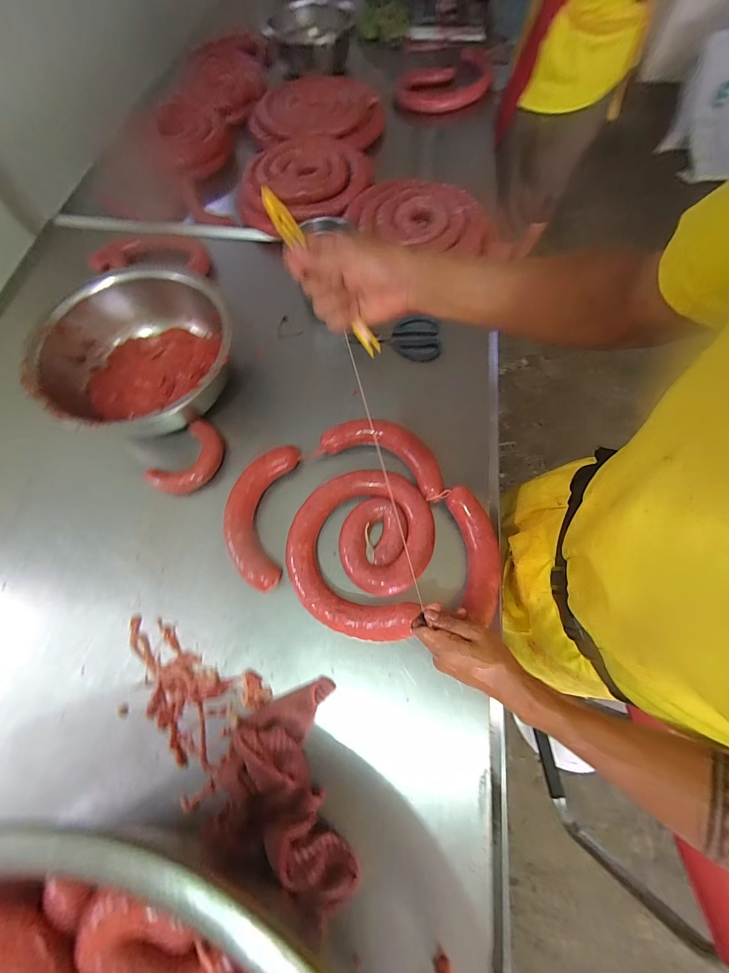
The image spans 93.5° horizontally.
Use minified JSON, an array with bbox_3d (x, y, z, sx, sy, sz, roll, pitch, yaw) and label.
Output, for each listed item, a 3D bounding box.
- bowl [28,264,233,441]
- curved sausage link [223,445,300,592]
[{"bbox_3d":[-0.386,-0.223,0.610,0.307,0.122,0.286,-1,69,2],"label":"bowl"},{"bbox_3d":[-0.171,0.046,0.560,0.102,0.046,0.235,4,69,4],"label":"curved sausage link"}]

